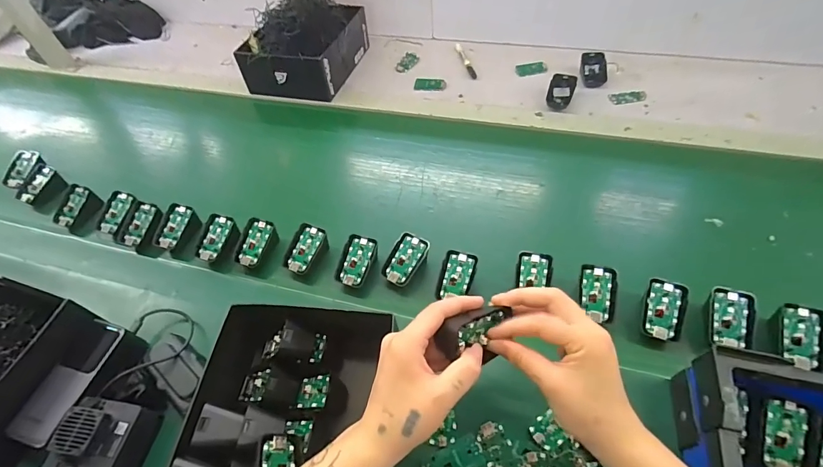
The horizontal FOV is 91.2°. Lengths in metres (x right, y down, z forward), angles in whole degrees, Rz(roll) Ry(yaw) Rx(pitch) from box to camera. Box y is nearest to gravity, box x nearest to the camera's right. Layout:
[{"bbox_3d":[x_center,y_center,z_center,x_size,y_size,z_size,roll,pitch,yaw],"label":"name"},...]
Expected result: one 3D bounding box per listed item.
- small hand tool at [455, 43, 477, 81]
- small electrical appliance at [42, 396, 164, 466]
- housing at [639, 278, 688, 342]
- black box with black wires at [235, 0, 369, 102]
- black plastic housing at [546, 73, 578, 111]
[{"bbox_3d":[0.115,-0.372,0.859,0.014,0.006,0.144,-11,52,-2],"label":"small hand tool"},{"bbox_3d":[-0.318,0.219,0.417,0.076,0.061,0.080,3,54,11],"label":"small electrical appliance"},{"bbox_3d":[0.286,0.087,0.458,0.042,0.012,0.070,15,72,21],"label":"housing"},{"bbox_3d":[-0.220,-0.401,0.830,0.192,0.145,0.240,11,54,14],"label":"black box with black wires"},{"bbox_3d":[0.274,-0.259,0.738,0.047,0.037,0.061,13,54,16],"label":"black plastic housing"}]

